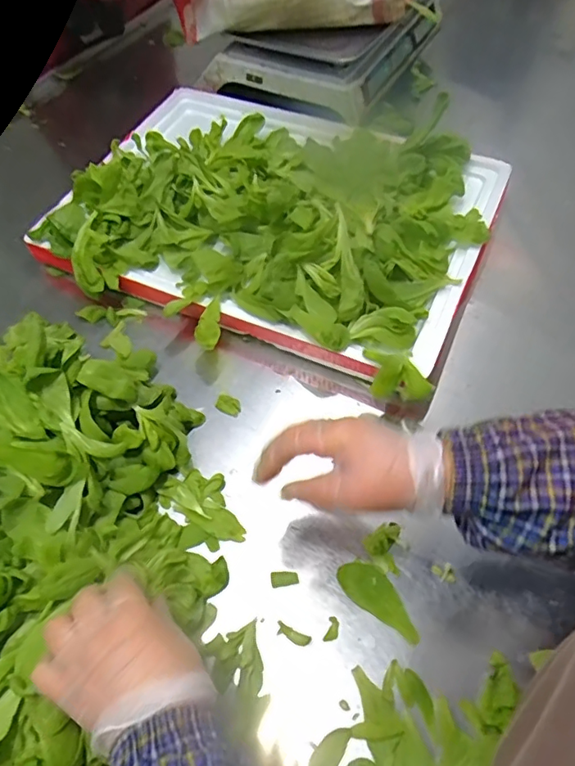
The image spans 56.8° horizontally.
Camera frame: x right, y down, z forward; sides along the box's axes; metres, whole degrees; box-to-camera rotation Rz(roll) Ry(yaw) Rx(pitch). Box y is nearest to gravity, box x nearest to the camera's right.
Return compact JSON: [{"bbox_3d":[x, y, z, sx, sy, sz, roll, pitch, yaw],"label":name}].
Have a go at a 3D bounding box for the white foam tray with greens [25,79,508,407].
[{"bbox_3d":[-0.030,-0.227,0.678,0.539,0.109,0.414,21,61,15],"label":"white foam tray with greens"}]

